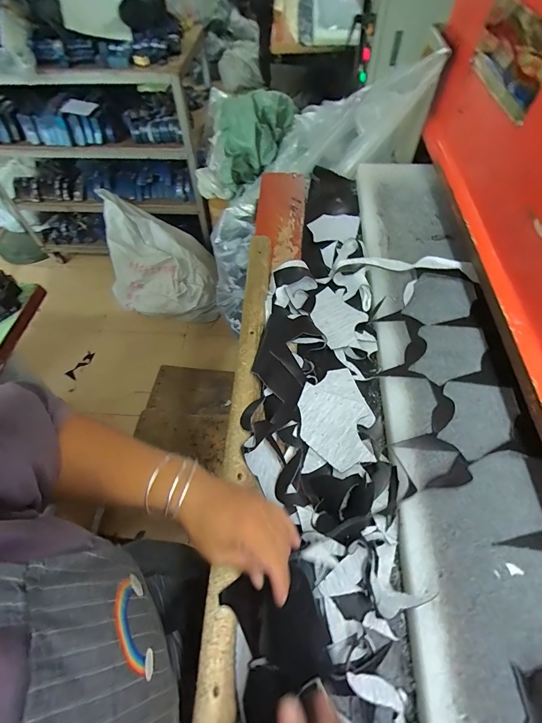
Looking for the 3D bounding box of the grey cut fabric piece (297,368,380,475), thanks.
[{"bbox_3d":[0.100,0.086,0.514,0.111,0.028,0.155,-14,58,-4],"label":"grey cut fabric piece"}]

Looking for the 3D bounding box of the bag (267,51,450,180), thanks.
[{"bbox_3d":[0.214,-0.632,0.926,0.188,0.155,0.497,-42,36,-20],"label":"bag"}]

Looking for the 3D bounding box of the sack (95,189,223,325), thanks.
[{"bbox_3d":[-0.573,-0.542,1.804,0.572,0.549,0.528,-2,59,-6],"label":"sack"}]

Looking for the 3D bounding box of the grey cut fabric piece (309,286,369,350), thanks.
[{"bbox_3d":[0.125,-0.081,0.625,0.099,0.011,0.134,-19,65,-23],"label":"grey cut fabric piece"}]

